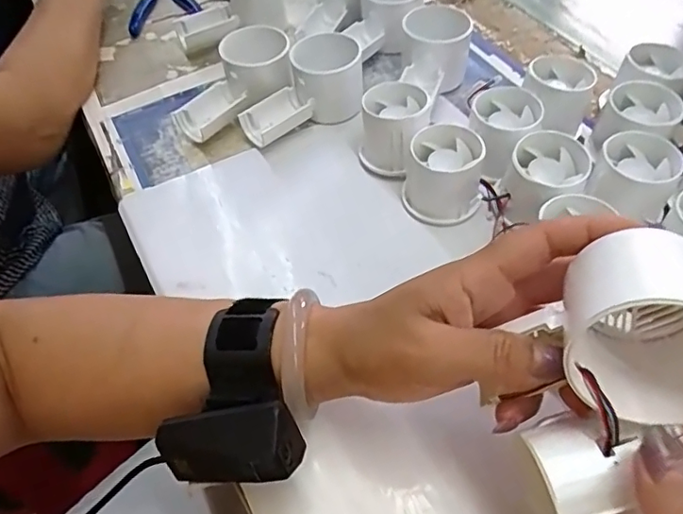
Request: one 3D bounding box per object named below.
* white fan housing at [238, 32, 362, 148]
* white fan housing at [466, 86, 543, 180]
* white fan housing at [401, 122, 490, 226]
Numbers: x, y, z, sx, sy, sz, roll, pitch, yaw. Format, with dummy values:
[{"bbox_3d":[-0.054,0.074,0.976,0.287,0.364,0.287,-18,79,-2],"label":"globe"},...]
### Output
[{"bbox_3d":[-0.036,-0.141,0.462,0.111,0.053,0.057,-27,56,-16],"label":"white fan housing"},{"bbox_3d":[0.121,-0.090,0.416,0.049,0.053,0.060,13,55,12],"label":"white fan housing"},{"bbox_3d":[0.075,-0.059,0.397,0.058,0.048,0.057,-2,53,2],"label":"white fan housing"}]

